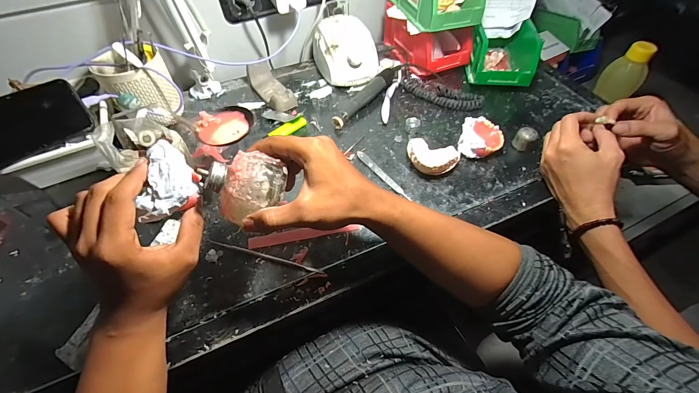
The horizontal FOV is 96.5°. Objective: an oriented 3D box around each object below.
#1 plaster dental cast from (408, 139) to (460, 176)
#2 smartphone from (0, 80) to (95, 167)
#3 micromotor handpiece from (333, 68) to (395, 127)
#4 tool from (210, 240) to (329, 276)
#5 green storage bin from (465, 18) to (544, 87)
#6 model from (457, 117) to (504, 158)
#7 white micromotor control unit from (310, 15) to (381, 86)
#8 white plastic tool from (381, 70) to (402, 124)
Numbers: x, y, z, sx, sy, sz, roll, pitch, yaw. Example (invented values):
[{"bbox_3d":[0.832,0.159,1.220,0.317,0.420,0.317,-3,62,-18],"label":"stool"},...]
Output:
[{"bbox_3d":[0.124,-0.057,0.474,0.076,0.028,0.056,17,56,12],"label":"plaster dental cast"},{"bbox_3d":[-0.443,-0.091,0.412,0.163,0.073,0.005,-37,21,-26],"label":"smartphone"},{"bbox_3d":[0.031,-0.180,0.563,0.024,0.026,0.169,32,61,21],"label":"micromotor handpiece"},{"bbox_3d":[-0.105,0.076,0.394,0.159,0.005,0.005,13,56,10],"label":"tool"},{"bbox_3d":[0.282,-0.278,0.595,0.099,0.086,0.160,3,55,2],"label":"green storage bin"},{"bbox_3d":[0.207,-0.089,0.495,0.061,0.032,0.069,19,57,13],"label":"model"},{"bbox_3d":[-0.009,-0.286,0.607,0.102,0.070,0.142,-19,57,-13],"label":"white micromotor control unit"},{"bbox_3d":[0.078,-0.191,0.582,0.019,0.010,0.155,13,56,9],"label":"white plastic tool"}]

